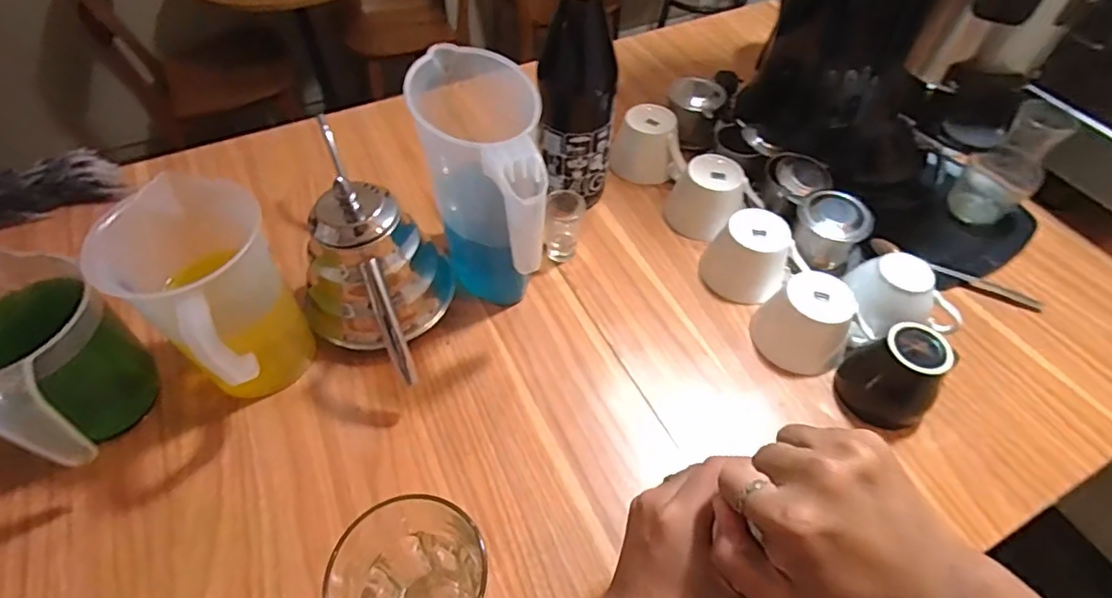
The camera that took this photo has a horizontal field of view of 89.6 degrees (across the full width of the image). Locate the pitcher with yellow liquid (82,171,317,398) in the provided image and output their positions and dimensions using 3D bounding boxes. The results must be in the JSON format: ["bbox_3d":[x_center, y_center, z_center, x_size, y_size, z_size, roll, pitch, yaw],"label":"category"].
[{"bbox_3d":[-0.275,0.000,0.472,0.124,0.165,0.113,25,56,17],"label":"pitcher with yellow liquid"}]

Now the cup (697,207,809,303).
[{"bbox_3d":[0.203,-0.042,0.580,0.076,0.068,0.075,1,52,-1],"label":"cup"}]

